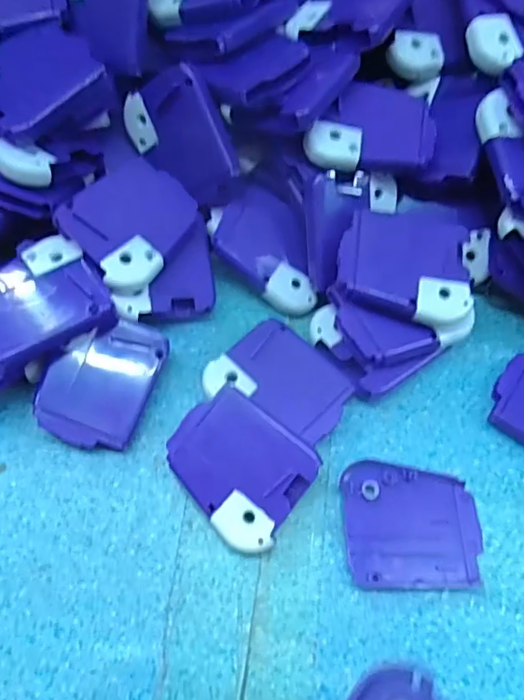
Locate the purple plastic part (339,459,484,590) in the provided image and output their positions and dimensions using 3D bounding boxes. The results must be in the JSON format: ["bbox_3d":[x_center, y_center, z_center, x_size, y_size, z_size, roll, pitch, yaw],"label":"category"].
[{"bbox_3d":[0.066,0.076,0.245,0.060,0.007,0.052,0,64,-3],"label":"purple plastic part"}]

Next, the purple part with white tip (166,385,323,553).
[{"bbox_3d":[-0.010,0.049,0.242,0.060,0.008,0.050,39,86,16],"label":"purple part with white tip"}]

